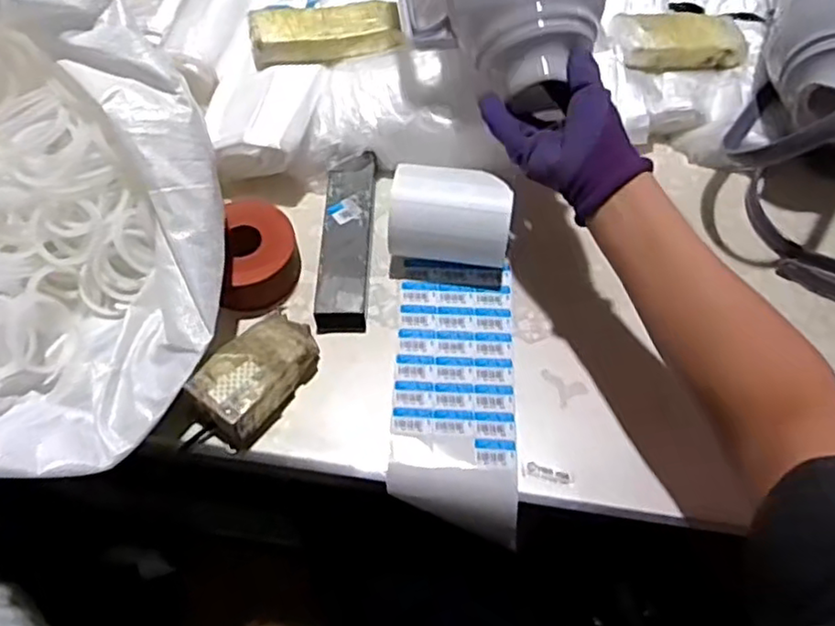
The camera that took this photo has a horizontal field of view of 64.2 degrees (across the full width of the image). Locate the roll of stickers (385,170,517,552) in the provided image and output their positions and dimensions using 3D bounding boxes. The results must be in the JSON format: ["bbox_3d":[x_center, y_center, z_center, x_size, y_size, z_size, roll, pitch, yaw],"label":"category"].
[{"bbox_3d":[0.034,0.030,0.610,0.120,0.079,0.332,-2,76,-2],"label":"roll of stickers"}]

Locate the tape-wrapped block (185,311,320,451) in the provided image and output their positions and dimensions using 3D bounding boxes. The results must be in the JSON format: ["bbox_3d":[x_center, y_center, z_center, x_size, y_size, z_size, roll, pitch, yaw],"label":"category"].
[{"bbox_3d":[-0.138,0.051,0.583,0.066,0.050,0.124,30,62,17],"label":"tape-wrapped block"}]

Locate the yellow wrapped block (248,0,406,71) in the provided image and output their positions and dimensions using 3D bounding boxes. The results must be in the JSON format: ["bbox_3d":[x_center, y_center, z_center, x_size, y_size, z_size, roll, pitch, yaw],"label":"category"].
[{"bbox_3d":[-0.097,-0.306,0.718,0.162,0.032,0.062,-15,60,-10],"label":"yellow wrapped block"}]

